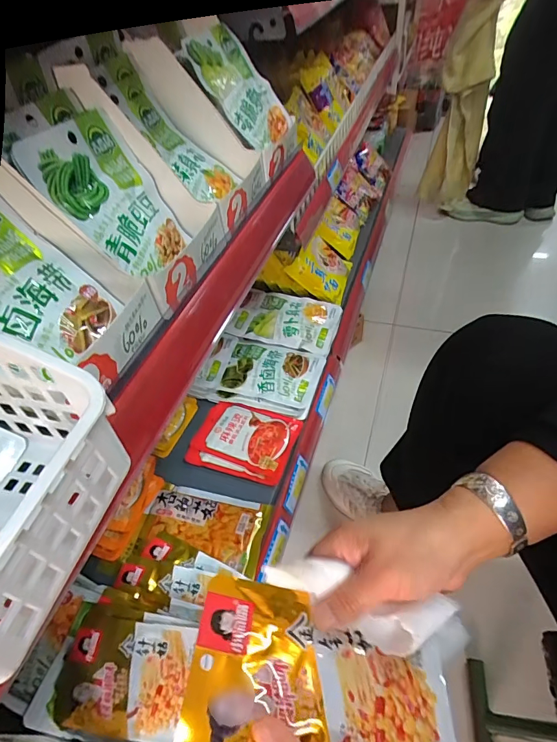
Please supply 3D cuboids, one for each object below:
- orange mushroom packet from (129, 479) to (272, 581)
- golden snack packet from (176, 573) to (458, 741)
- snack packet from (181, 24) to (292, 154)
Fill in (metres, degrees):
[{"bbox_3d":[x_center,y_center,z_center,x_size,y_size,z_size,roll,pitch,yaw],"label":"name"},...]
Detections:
[{"bbox_3d":[-0.110,0.221,0.580,0.180,0.017,0.109,7,49,12],"label":"orange mushroom packet"},{"bbox_3d":[0.026,0.188,0.250,0.156,0.007,0.096,13,39,-3],"label":"golden snack packet"},{"bbox_3d":[-0.041,-0.309,0.450,0.013,0.124,0.098,-17,37,46],"label":"snack packet"}]

